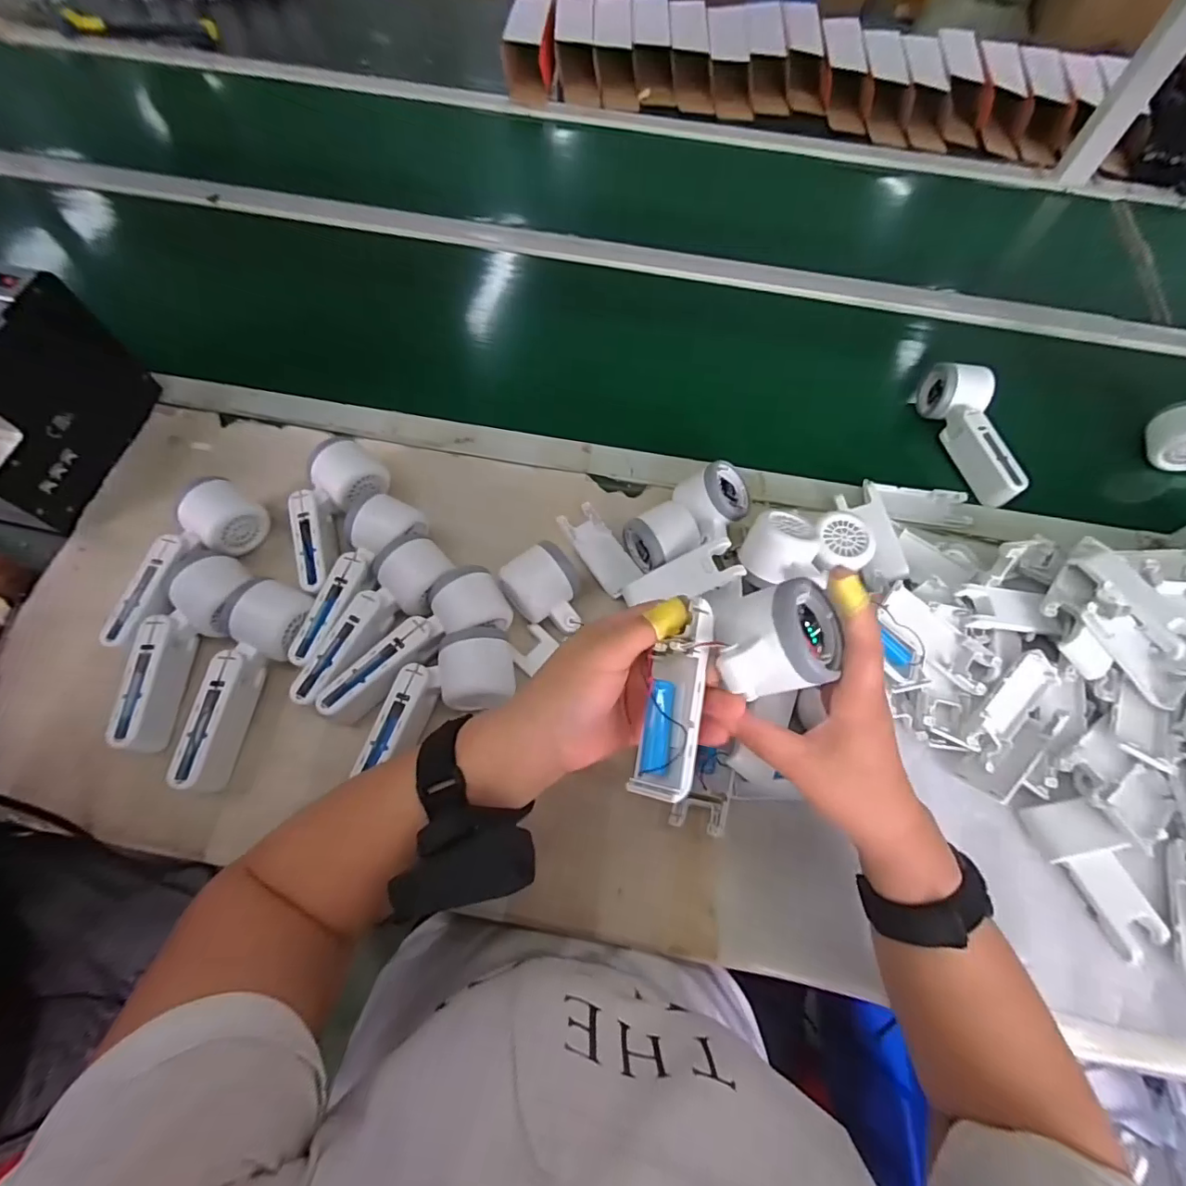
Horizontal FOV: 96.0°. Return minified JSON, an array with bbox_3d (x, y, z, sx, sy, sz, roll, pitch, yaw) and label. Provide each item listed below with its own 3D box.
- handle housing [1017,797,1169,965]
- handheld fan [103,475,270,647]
[{"bbox_3d":[0.389,0.214,0.408,0.056,0.028,0.108,-18,67,-11],"label":"handle housing"},{"bbox_3d":[-0.356,-0.027,0.479,0.059,0.045,0.167,12,64,3],"label":"handheld fan"}]

